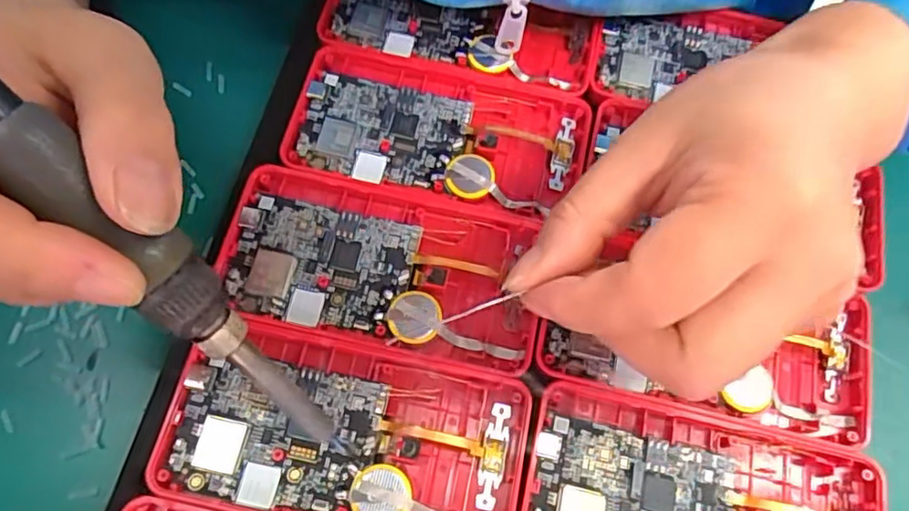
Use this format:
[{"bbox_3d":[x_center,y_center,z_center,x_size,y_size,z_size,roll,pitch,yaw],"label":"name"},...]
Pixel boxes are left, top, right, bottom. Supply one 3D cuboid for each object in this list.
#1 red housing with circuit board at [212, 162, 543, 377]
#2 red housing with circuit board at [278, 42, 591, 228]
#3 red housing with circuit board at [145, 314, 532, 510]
[{"bbox_3d":[-0.028,0.003,0.238,0.119,0.009,0.060,14,69,2],"label":"red housing with circuit board"},{"bbox_3d":[-0.007,-0.052,0.263,0.119,0.012,0.064,15,69,3],"label":"red housing with circuit board"},{"bbox_3d":[-0.037,0.061,0.214,0.119,0.010,0.062,13,69,2],"label":"red housing with circuit board"}]

